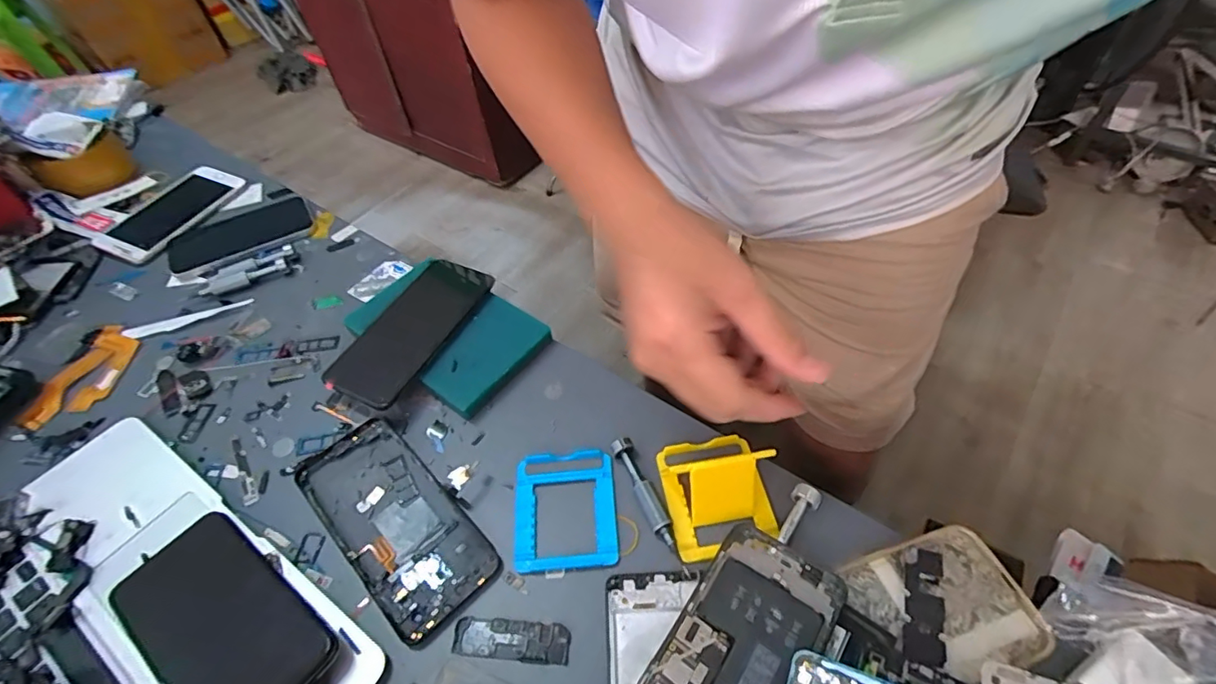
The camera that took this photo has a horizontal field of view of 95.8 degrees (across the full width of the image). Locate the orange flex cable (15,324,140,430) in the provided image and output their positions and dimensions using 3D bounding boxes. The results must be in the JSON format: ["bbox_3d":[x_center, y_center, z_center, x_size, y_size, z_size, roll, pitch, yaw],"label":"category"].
[{"bbox_3d":[-0.475,0.032,0.500,0.059,0.007,0.109,9,53,12],"label":"orange flex cable"}]

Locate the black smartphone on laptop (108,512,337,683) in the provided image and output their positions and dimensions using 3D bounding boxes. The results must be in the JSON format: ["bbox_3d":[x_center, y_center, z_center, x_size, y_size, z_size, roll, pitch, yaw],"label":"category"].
[{"bbox_3d":[-0.245,0.174,0.344,0.162,0.010,0.076,25,46,28],"label":"black smartphone on laptop"}]

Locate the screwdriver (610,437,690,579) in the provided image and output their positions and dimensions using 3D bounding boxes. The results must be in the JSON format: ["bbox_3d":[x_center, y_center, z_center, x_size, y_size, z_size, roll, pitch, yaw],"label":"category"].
[{"bbox_3d":[0.029,0.113,0.388,0.015,0.011,0.103,-20,53,-11],"label":"screwdriver"}]

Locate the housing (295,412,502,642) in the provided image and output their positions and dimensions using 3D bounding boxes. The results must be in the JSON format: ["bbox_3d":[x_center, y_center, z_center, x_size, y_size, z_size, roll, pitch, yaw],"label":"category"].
[{"bbox_3d":[-0.154,0.127,0.396,0.169,0.012,0.076,36,63,28],"label":"housing"}]

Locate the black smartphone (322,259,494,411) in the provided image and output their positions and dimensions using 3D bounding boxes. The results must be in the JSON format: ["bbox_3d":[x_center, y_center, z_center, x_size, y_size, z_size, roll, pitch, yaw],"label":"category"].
[{"bbox_3d":[-0.176,-0.015,0.487,0.078,0.008,0.158,19,55,19],"label":"black smartphone"}]

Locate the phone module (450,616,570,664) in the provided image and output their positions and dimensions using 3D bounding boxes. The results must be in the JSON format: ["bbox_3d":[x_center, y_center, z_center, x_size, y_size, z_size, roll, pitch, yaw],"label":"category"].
[{"bbox_3d":[-0.061,0.187,0.345,0.072,0.004,0.022,1,52,6],"label":"phone module"}]

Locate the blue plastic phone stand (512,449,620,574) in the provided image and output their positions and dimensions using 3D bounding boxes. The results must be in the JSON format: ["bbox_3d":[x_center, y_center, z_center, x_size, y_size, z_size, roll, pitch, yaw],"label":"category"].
[{"bbox_3d":[-0.032,0.119,0.396,0.073,0.007,0.084,-5,51,1],"label":"blue plastic phone stand"}]

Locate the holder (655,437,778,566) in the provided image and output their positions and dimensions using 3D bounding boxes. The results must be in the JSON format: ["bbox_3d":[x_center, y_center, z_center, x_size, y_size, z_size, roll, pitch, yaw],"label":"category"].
[{"bbox_3d":[0.075,0.095,0.377,0.069,0.054,0.083,-9,51,-3],"label":"holder"}]

